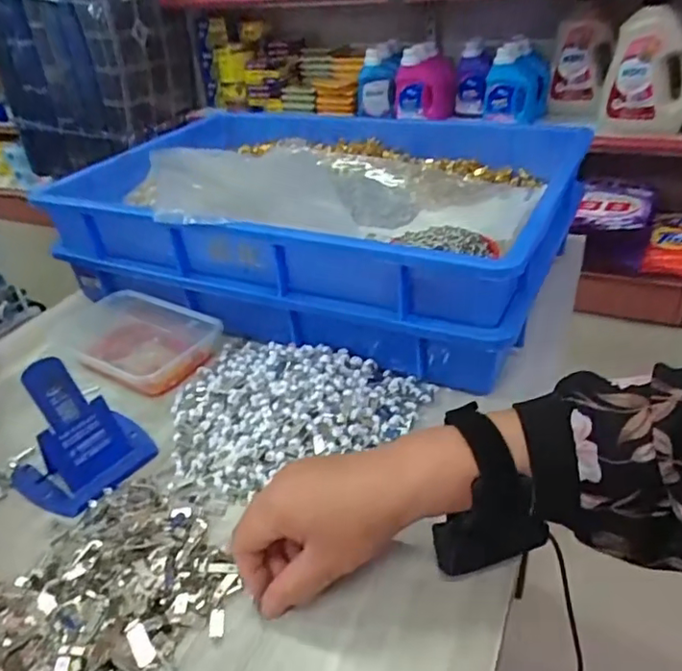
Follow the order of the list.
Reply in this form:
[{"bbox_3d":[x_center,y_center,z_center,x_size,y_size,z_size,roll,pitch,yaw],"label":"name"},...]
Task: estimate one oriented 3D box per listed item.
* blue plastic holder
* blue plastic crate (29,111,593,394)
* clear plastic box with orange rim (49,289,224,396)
[{"bbox_3d":[-0.215,0.071,0.471,0.106,0.086,0.084,-26,39,-29],"label":"blue plastic holder"},{"bbox_3d":[-0.033,-0.138,0.715,0.536,0.156,0.355,13,37,24],"label":"blue plastic crate"},{"bbox_3d":[-0.229,0.001,0.625,0.179,0.038,0.106,13,37,24],"label":"clear plastic box with orange rim"}]

